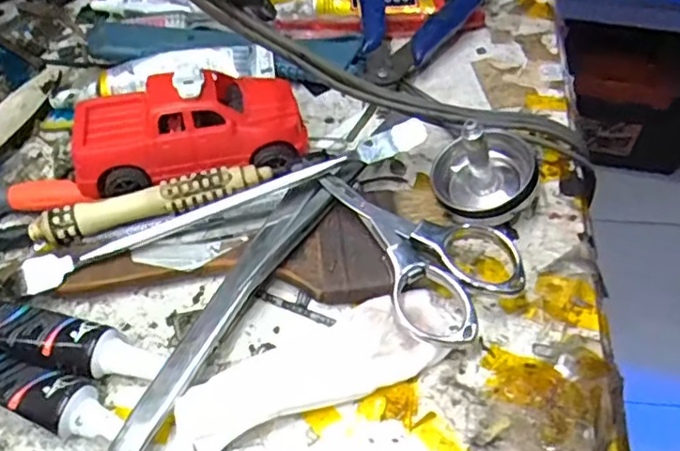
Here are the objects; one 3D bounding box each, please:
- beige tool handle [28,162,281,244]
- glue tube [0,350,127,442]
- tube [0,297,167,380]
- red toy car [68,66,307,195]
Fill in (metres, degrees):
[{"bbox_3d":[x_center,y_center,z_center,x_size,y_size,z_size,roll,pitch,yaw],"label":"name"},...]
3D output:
[{"bbox_3d":[-0.073,-0.008,0.245,0.092,0.014,0.010,-17,54,-10],"label":"beige tool handle"},{"bbox_3d":[-0.117,0.052,0.208,0.099,0.018,0.020,12,54,12],"label":"glue tube"},{"bbox_3d":[-0.109,0.038,0.218,0.097,0.017,0.023,11,54,11],"label":"tube"},{"bbox_3d":[-0.063,-0.042,0.257,0.091,0.038,0.049,-14,53,-8],"label":"red toy car"}]

